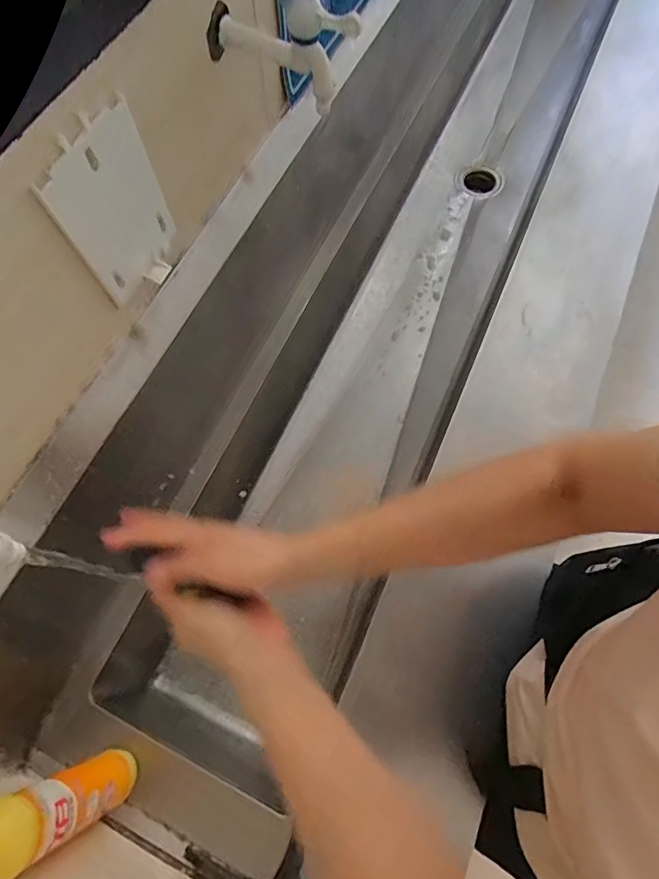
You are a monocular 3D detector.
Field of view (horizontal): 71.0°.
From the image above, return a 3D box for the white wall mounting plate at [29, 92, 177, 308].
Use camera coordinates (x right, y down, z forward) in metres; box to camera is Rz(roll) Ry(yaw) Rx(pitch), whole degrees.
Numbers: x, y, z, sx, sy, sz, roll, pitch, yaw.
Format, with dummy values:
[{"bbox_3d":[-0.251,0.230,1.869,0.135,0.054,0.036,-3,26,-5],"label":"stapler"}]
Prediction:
[{"bbox_3d":[-0.188,-0.204,0.417,0.012,0.149,0.108,27,72,10],"label":"white wall mounting plate"}]

